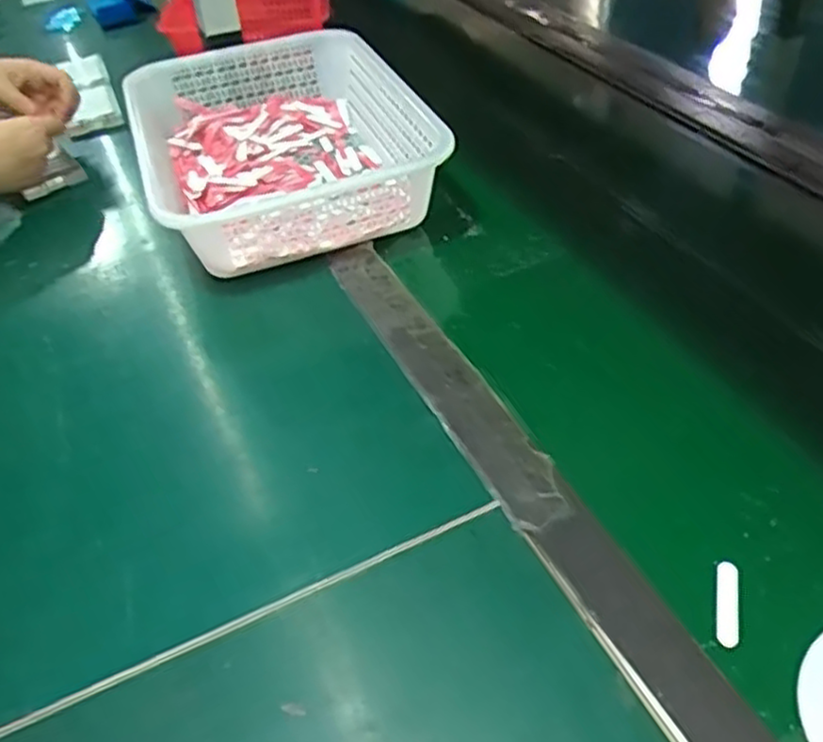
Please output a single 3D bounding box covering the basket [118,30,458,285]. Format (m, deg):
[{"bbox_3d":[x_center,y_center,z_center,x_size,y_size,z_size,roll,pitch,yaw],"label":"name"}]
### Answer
[{"bbox_3d":[-0.131,-0.232,0.756,0.266,0.089,0.346,-18,43,-13],"label":"basket"}]

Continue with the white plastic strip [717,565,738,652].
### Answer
[{"bbox_3d":[0.174,0.127,0.411,0.011,0.004,0.052,8,44,16],"label":"white plastic strip"}]

